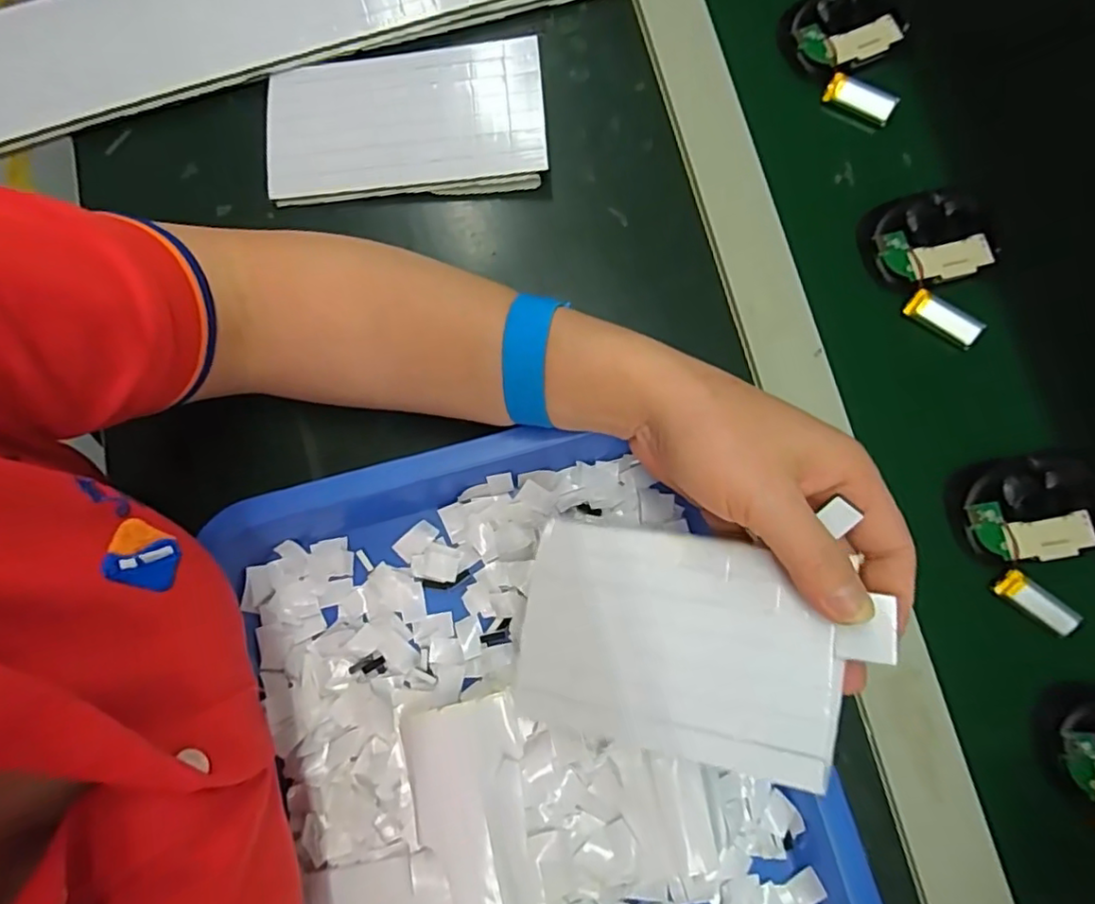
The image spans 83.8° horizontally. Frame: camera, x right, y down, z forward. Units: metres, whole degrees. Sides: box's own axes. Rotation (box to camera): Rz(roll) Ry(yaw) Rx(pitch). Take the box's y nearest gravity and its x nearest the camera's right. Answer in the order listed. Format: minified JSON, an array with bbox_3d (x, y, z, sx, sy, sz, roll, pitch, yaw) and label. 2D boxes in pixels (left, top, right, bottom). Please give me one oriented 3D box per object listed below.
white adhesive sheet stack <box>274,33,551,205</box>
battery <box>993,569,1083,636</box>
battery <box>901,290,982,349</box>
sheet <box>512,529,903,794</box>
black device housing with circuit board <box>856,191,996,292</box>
[{"bbox_3d":[-0.084,-0.195,0.359,0.161,0.015,0.090,-4,79,-3],"label":"white adhesive sheet stack"},{"bbox_3d":[0.255,0.079,0.315,0.040,0.008,0.015,37,80,5],"label":"battery"},{"bbox_3d":[0.226,-0.075,0.348,0.043,0.005,0.016,35,120,8],"label":"battery"},{"bbox_3d":[0.057,0.080,0.251,0.141,0.006,0.087,4,79,21],"label":"sheet"},{"bbox_3d":[0.221,-0.124,0.355,0.068,0.016,0.055,-15,80,-5],"label":"black device housing with circuit board"}]

